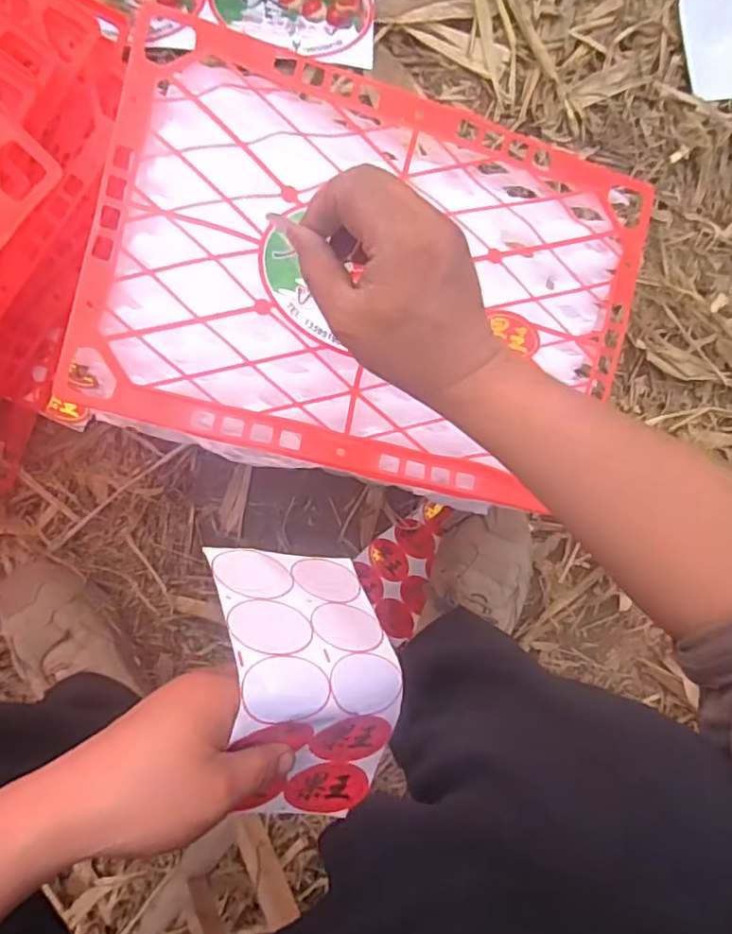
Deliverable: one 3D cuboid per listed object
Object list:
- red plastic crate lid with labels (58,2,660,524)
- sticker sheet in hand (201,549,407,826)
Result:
[{"bbox_3d":[0.009,-0.143,0.474,0.409,0.017,0.286,13,91,-12],"label":"red plastic crate lid with labels"},{"bbox_3d":[-0.050,0.135,0.400,0.121,0.159,0.077,13,132,-40],"label":"sticker sheet in hand"}]

